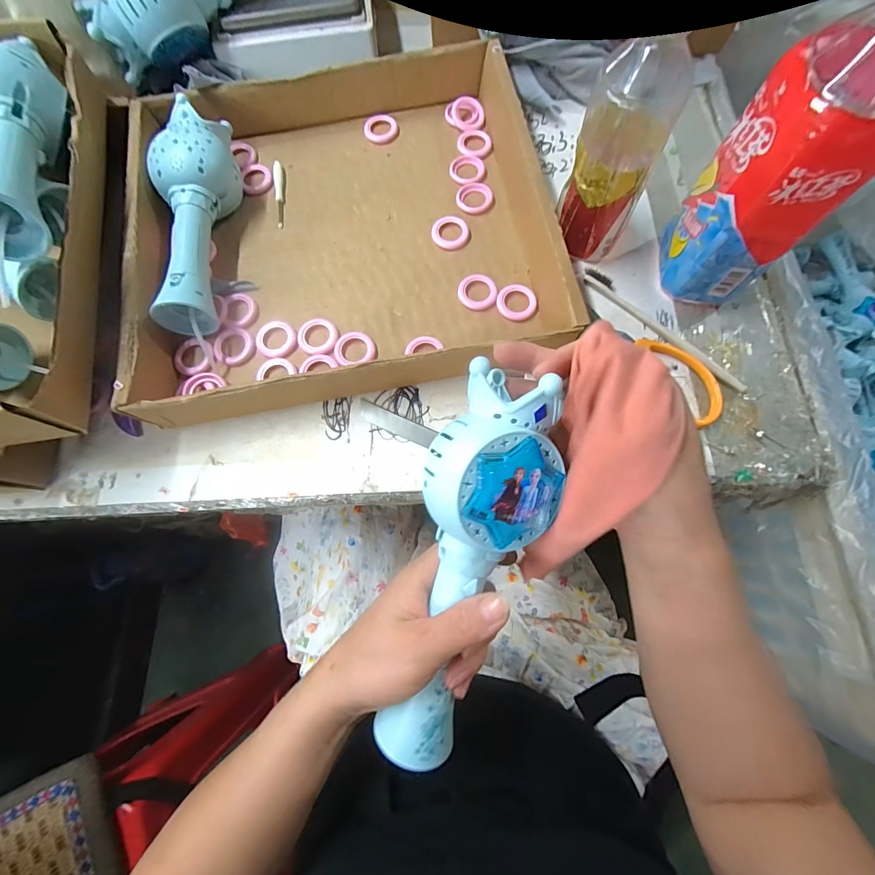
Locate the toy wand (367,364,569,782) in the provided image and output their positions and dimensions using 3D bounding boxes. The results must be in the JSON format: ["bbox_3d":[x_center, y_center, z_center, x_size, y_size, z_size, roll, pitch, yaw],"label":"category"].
[{"bbox_3d":[0.020,0.076,0.225,0.072,0.061,0.229,15,98,5],"label":"toy wand"}]

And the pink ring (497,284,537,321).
[{"bbox_3d":[0.076,-0.128,0.362,0.037,0.005,0.036,0,75,1],"label":"pink ring"}]

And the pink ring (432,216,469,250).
[{"bbox_3d":[0.013,-0.208,0.386,0.036,0.005,0.036,8,76,4],"label":"pink ring"}]

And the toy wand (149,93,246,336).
[{"bbox_3d":[-0.237,-0.209,0.367,0.074,0.059,0.237,1,76,2],"label":"toy wand"}]

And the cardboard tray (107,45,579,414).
[{"bbox_3d":[-0.095,-0.210,0.368,0.378,0.054,0.354,-11,75,-1],"label":"cardboard tray"}]

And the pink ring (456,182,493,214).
[{"bbox_3d":[0.038,-0.250,0.395,0.037,0.006,0.037,0,75,1],"label":"pink ring"}]

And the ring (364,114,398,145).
[{"bbox_3d":[-0.065,-0.350,0.430,0.034,0.009,0.038,-43,78,-9],"label":"ring"}]

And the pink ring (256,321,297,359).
[{"bbox_3d":[-0.152,-0.092,0.358,0.037,0.004,0.035,0,75,1],"label":"pink ring"}]

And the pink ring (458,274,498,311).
[{"bbox_3d":[0.039,-0.140,0.367,0.037,0.009,0.034,0,75,1],"label":"pink ring"}]

